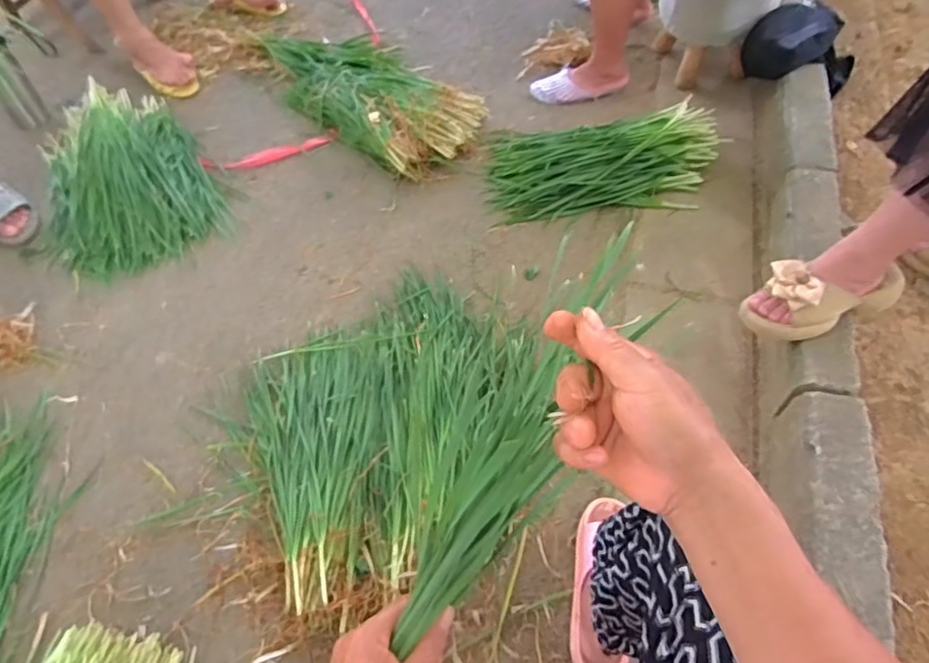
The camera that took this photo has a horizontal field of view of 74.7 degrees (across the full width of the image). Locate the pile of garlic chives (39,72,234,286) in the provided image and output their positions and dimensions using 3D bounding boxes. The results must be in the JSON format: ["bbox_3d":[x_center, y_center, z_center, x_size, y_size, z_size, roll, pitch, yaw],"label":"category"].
[{"bbox_3d":[-0.731,-0.354,1.273,0.341,0.116,0.511,-26,59,-17],"label":"pile of garlic chives"}]

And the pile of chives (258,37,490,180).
[{"bbox_3d":[-0.230,-0.597,1.472,0.329,0.075,0.650,-33,64,-21],"label":"pile of chives"}]

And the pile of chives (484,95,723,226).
[{"bbox_3d":[0.296,-0.384,1.298,0.480,0.099,0.275,-3,57,-4],"label":"pile of chives"}]

